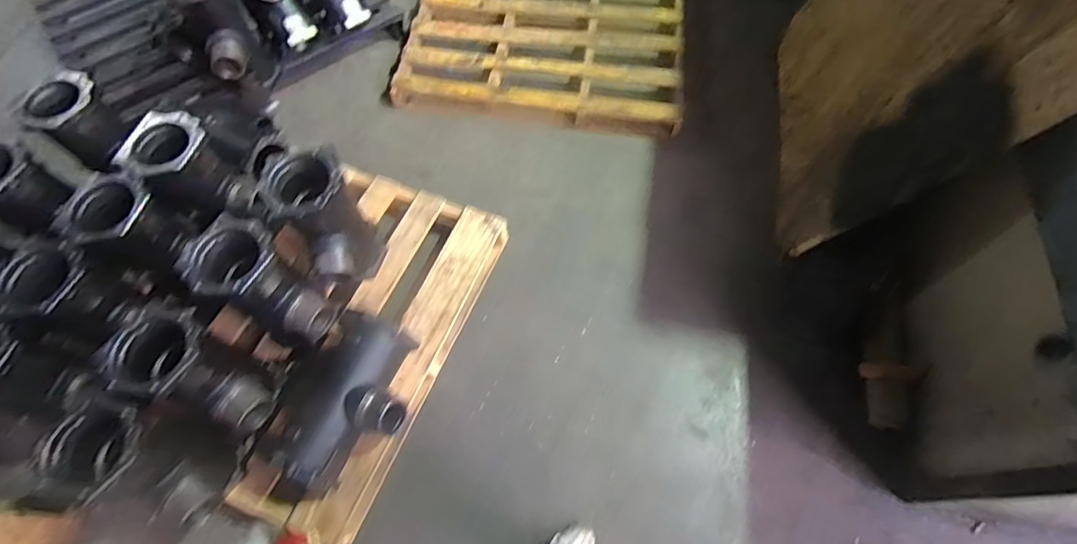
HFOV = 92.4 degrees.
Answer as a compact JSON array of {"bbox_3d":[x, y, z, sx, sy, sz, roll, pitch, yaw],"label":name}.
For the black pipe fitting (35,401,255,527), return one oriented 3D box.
[{"bbox_3d":[-0.830,0.427,1.161,0.267,0.388,0.189,13,65,6],"label":"black pipe fitting"}]

